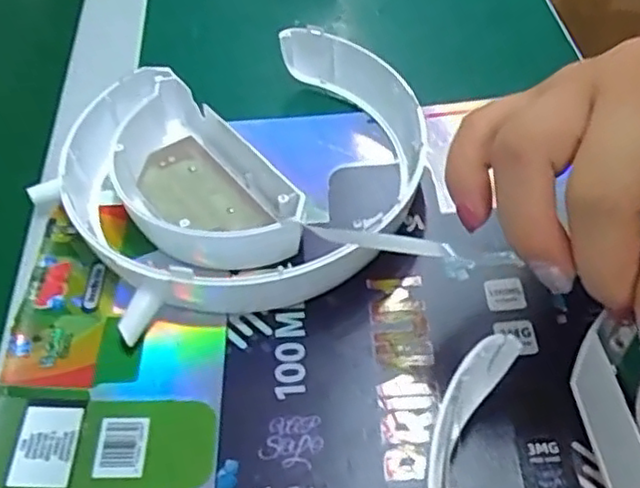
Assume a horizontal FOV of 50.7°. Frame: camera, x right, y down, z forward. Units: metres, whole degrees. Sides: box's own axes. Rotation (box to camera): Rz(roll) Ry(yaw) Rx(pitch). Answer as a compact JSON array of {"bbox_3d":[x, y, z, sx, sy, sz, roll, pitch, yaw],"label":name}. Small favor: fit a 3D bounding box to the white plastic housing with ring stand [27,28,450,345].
[{"bbox_3d":[-0.039,-0.036,0.310,0.174,0.034,0.165,-3,50,-1],"label":"white plastic housing with ring stand"}]

